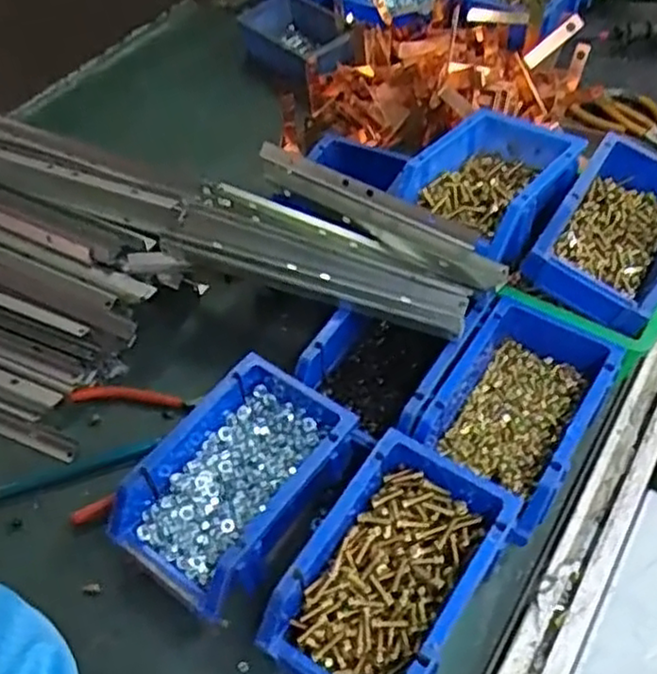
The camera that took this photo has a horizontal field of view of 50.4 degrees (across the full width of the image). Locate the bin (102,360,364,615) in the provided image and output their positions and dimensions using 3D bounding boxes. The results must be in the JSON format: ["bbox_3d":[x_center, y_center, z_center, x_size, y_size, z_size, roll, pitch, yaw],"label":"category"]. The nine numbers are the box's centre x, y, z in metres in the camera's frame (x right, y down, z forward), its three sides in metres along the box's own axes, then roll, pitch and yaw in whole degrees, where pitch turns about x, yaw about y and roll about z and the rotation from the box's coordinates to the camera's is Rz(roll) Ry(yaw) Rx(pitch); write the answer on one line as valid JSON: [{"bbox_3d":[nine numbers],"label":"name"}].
[{"bbox_3d":[-0.063,0.104,0.494,0.108,0.076,0.164,27,60,22],"label":"bin"}]

